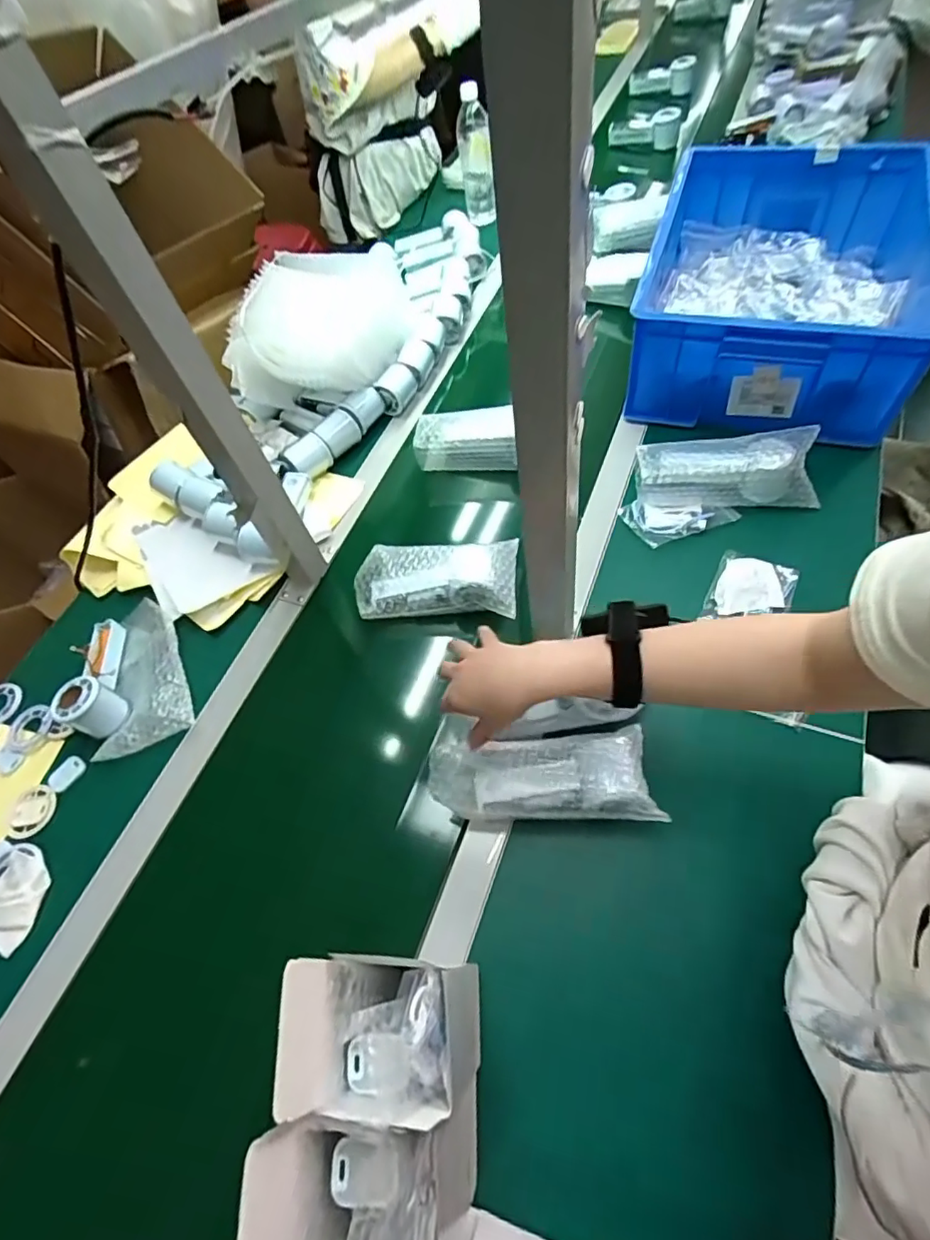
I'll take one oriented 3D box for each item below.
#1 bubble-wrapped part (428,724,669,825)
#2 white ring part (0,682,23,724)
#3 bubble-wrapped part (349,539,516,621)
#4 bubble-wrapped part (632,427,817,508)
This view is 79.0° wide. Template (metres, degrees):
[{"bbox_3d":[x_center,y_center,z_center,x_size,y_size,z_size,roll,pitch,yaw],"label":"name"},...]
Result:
[{"bbox_3d":[0.071,0.143,0.525,0.204,0.046,0.078,-3,58,2],"label":"bubble-wrapped part"},{"bbox_3d":[-0.597,0.107,0.721,0.049,0.011,0.057,27,64,19],"label":"white ring part"},{"bbox_3d":[-0.035,-0.053,0.690,0.194,0.047,0.091,3,59,6],"label":"bubble-wrapped part"},{"bbox_3d":[0.328,-0.188,0.714,0.214,0.076,0.074,2,58,5],"label":"bubble-wrapped part"}]

